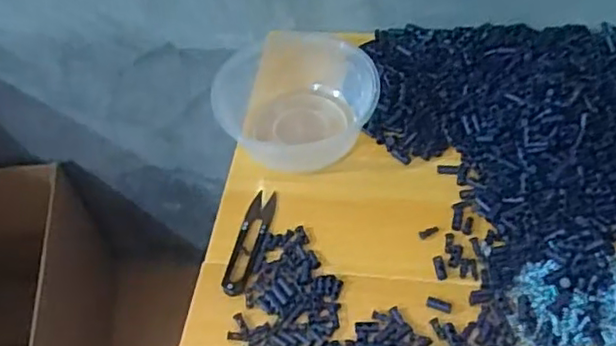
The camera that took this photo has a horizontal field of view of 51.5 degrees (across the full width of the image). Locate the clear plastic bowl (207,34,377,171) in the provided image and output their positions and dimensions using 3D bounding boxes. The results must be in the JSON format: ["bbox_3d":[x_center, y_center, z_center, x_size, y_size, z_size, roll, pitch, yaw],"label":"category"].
[{"bbox_3d":[-0.004,-0.085,0.588,0.148,0.062,0.166,13,55,15],"label":"clear plastic bowl"}]

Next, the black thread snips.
[{"bbox_3d":[-0.047,0.056,0.524,0.023,0.008,0.101,7,54,11],"label":"black thread snips"}]

